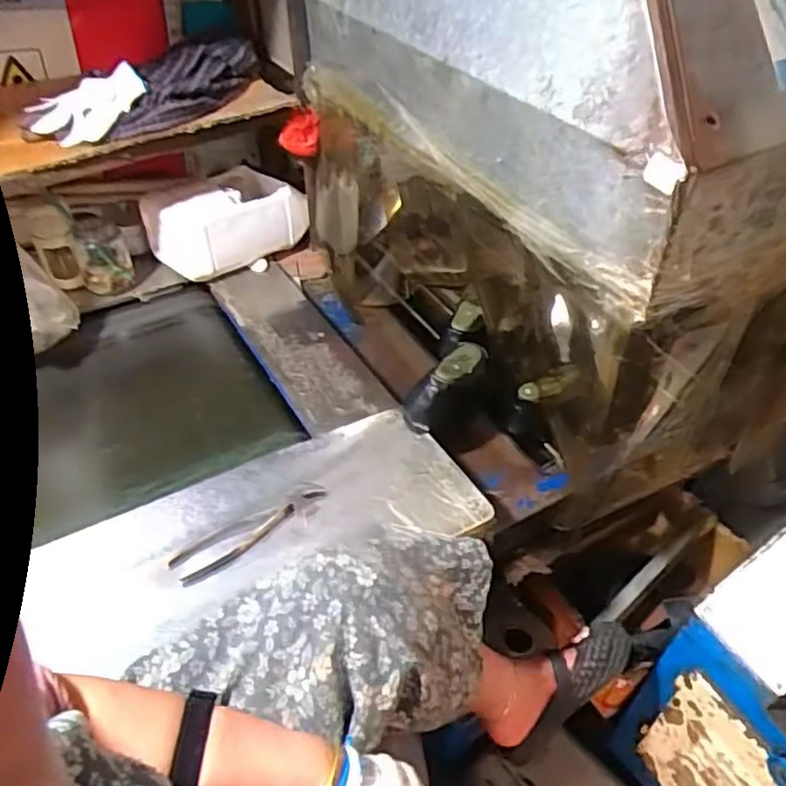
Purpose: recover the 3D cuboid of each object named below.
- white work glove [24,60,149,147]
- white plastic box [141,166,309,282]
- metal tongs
[{"bbox_3d":[-0.439,-0.409,0.962,0.166,0.082,0.022,-18,2,3],"label":"white work glove"},{"bbox_3d":[-0.300,-0.320,1.198,0.264,0.122,0.164,-25,50,-24],"label":"white plastic box"},{"bbox_3d":[-0.166,0.164,0.789,0.190,0.017,0.048,-25,50,-24],"label":"metal tongs"}]

